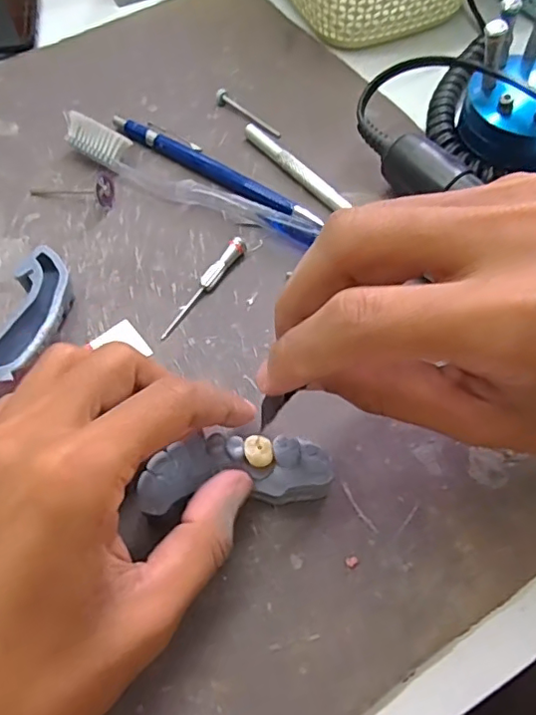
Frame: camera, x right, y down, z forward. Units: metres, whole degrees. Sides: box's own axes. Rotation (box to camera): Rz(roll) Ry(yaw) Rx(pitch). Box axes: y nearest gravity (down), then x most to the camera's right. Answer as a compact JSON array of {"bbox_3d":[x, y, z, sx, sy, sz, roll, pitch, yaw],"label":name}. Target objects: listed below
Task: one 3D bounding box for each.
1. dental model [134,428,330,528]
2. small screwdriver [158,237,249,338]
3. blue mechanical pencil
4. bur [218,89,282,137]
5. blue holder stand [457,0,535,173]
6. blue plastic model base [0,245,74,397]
[{"bbox_3d":[-0.012,0.044,0.207,0.067,0.019,0.028,-6,62,-4],"label":"dental model"},{"bbox_3d":[-0.029,-0.032,0.258,0.008,0.009,0.059,31,67,17],"label":"small screwdriver"},{"bbox_3d":[-0.030,-0.097,0.292,0.133,0.009,0.011,34,68,18],"label":"blue mechanical pencil"},{"bbox_3d":[-0.011,-0.137,0.314,0.009,0.007,0.045,-42,68,-19],"label":"bur"},{"bbox_3d":[0.126,-0.126,0.268,0.060,0.062,0.057,30,67,17],"label":"blue holder stand"},{"bbox_3d":[-0.101,-0.013,0.243,0.025,0.021,0.069,5,62,4],"label":"blue plastic model base"}]

